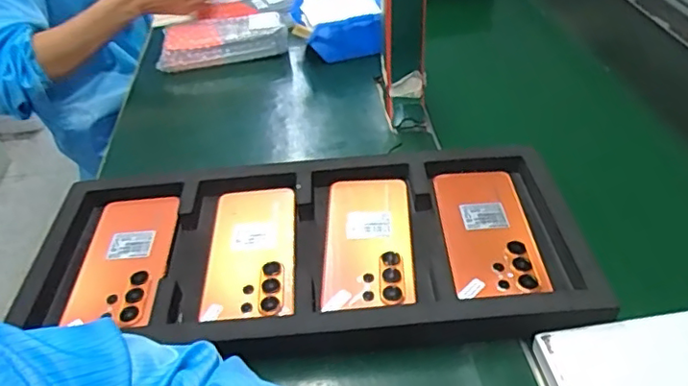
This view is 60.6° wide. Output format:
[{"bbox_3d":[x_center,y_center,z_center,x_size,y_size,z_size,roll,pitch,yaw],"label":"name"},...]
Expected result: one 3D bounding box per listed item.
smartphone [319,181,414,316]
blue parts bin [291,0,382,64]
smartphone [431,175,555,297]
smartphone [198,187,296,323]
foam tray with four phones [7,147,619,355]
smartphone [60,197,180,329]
[{"bbox_3d":[0.021,0.041,0.533,0.076,0.012,0.173,-3,39,3],"label":"smartphone"},{"bbox_3d":[-0.007,-0.251,0.880,0.125,0.066,0.127,-8,39,-3],"label":"blue parts bin"},{"bbox_3d":[0.129,0.034,0.533,0.077,0.010,0.162,-4,39,2],"label":"smartphone"},{"bbox_3d":[-0.084,0.050,0.537,0.078,0.006,0.161,-5,39,0],"label":"smartphone"},{"bbox_3d":[-0.038,0.053,0.535,0.477,0.038,0.211,-3,39,2],"label":"foam tray with four phones"},{"bbox_3d":[-0.201,0.058,0.541,0.080,0.007,0.159,-6,39,-2],"label":"smartphone"}]

